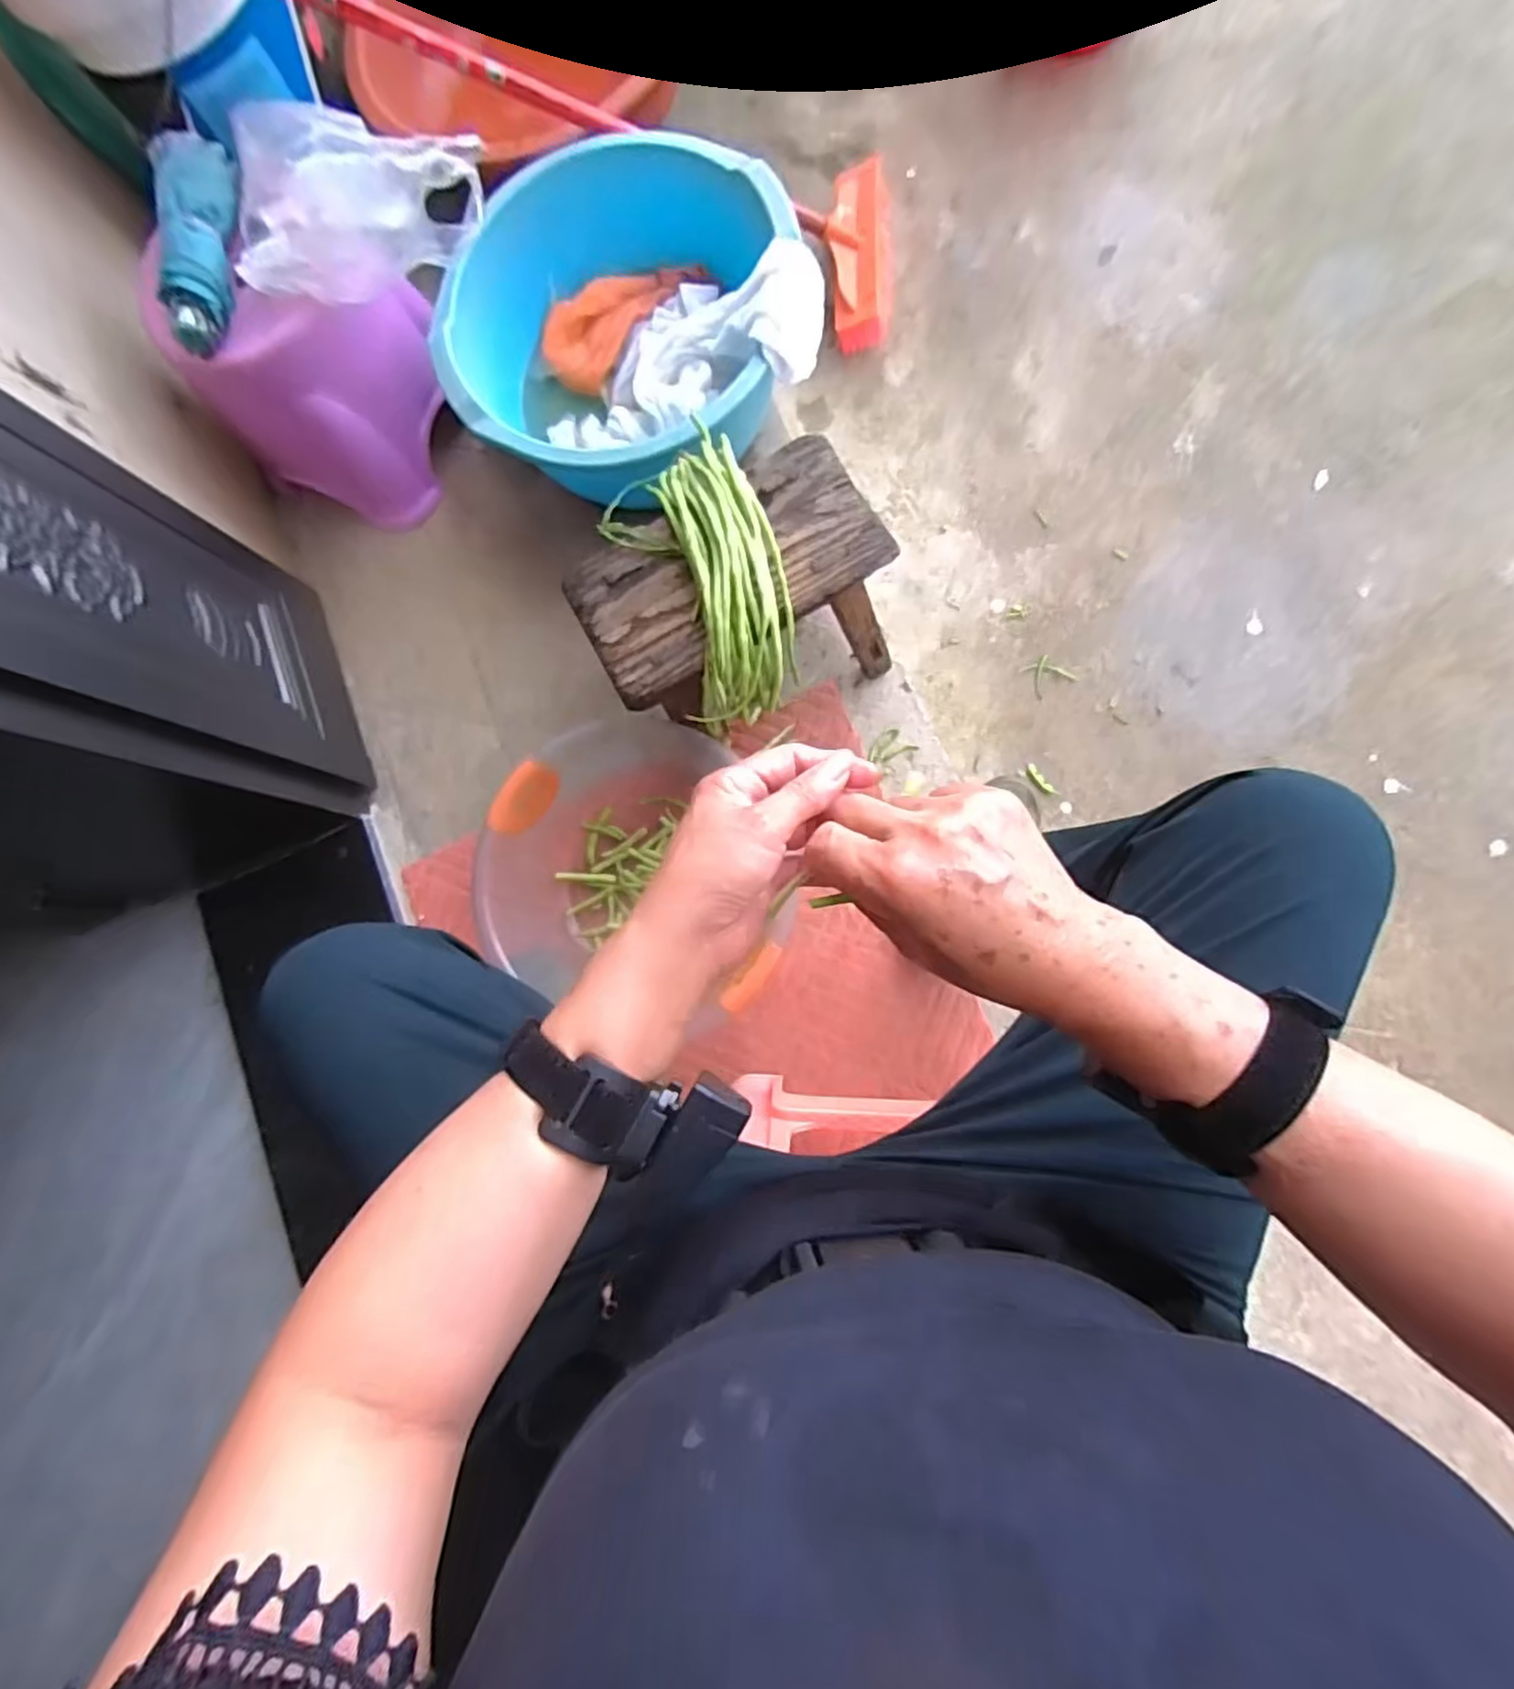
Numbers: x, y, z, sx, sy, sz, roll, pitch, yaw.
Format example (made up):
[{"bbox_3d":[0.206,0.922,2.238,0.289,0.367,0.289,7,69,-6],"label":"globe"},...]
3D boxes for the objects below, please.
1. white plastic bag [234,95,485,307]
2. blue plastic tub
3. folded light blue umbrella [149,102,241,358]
[{"bbox_3d":[-0.346,-0.562,0.625,0.211,0.098,0.121,-32,80,3],"label":"white plastic bag"},{"bbox_3d":[-0.119,-0.484,0.702,0.270,0.165,0.317,37,89,10],"label":"blue plastic tub"},{"bbox_3d":[-0.462,-0.510,0.588,0.041,0.051,0.196,0,83,7],"label":"folded light blue umbrella"}]

